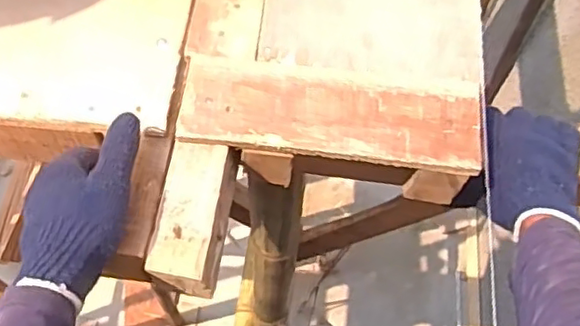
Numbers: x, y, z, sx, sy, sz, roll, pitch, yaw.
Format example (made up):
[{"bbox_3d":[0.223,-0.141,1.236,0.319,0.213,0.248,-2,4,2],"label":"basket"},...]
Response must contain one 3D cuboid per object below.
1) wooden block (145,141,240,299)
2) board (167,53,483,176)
[{"bbox_3d":[-0.079,0.047,0.518,0.055,0.048,0.120,7,63,1],"label":"wooden block"},{"bbox_3d":[0.036,-0.045,0.536,0.254,0.012,0.088,7,63,1],"label":"board"}]

